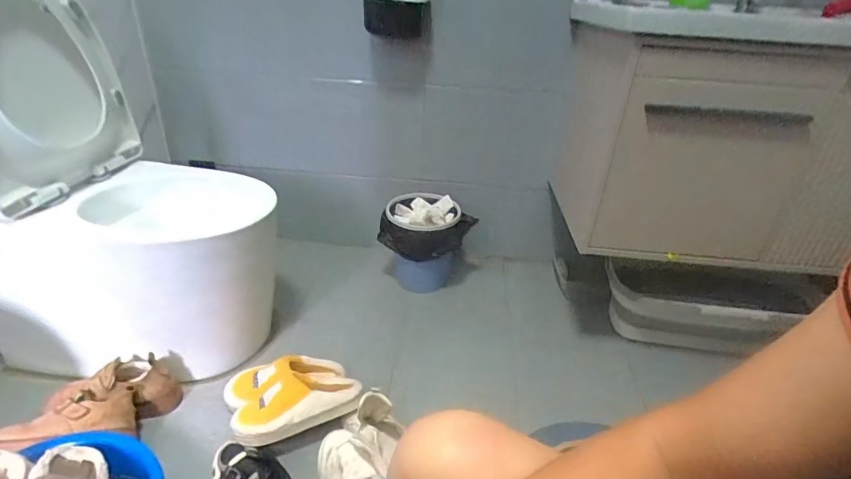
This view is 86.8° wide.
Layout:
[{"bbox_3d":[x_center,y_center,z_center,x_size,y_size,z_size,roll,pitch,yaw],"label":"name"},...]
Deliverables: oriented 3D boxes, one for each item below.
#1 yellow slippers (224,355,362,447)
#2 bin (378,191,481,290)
[{"bbox_3d":[-0.280,0.318,0.938,0.250,0.104,0.197,-11,32,-23],"label":"yellow slippers"},{"bbox_3d":[-0.008,0.021,1.346,0.265,0.258,0.221,-2,30,-9],"label":"bin"}]

